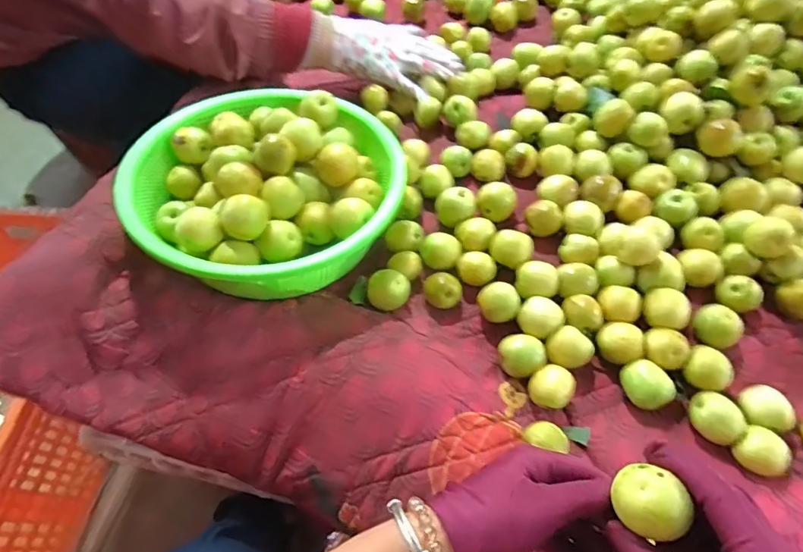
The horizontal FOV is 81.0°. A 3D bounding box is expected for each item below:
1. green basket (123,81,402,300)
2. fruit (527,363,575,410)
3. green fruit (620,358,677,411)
[{"bbox_3d":[-0.131,-0.100,0.472,0.255,0.086,0.237,-3,60,4],"label":"green basket"},{"bbox_3d":[0.130,0.099,0.410,0.035,0.032,0.034,-3,60,4],"label":"fruit"},{"bbox_3d":[0.211,0.096,0.410,0.034,0.031,0.042,-25,61,-9],"label":"green fruit"}]

